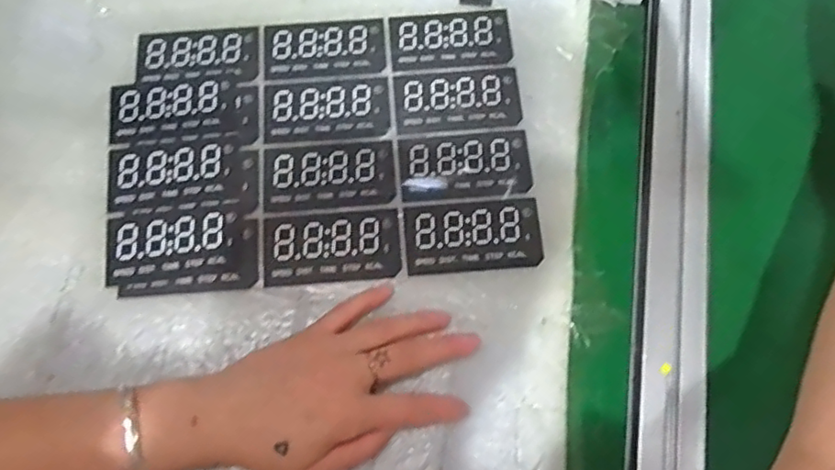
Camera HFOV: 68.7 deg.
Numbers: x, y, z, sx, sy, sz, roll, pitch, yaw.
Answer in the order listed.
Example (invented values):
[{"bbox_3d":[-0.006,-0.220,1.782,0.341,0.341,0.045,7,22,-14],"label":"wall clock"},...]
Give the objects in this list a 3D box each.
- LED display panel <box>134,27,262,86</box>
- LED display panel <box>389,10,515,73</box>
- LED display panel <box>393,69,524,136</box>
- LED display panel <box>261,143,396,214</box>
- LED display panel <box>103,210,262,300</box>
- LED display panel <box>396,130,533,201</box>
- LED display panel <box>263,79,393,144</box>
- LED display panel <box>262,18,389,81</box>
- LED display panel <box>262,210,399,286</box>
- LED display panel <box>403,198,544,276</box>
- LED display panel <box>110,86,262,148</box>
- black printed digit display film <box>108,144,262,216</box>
[{"bbox_3d":[-0.164,-0.133,0.459,0.089,0.005,0.048,-5,73,-2],"label":"LED display panel"},{"bbox_3d":[0.025,-0.148,0.464,0.091,0.004,0.047,-5,73,-2],"label":"LED display panel"},{"bbox_3d":[0.029,-0.098,0.445,0.090,0.004,0.049,-3,73,-1],"label":"LED display panel"},{"bbox_3d":[-0.062,-0.041,0.427,0.091,0.004,0.049,-2,73,-1],"label":"LED display panel"},{"bbox_3d":[-0.157,0.012,0.408,0.099,0.004,0.056,-3,73,-1],"label":"LED display panel"},{"bbox_3d":[0.033,-0.050,0.429,0.092,0.004,0.047,-4,73,-2],"label":"LED display panel"},{"bbox_3d":[-0.066,-0.091,0.445,0.091,0.004,0.047,-3,73,-1],"label":"LED display panel"},{"bbox_3d":[-0.070,-0.140,0.461,0.091,0.004,0.046,-4,73,-2],"label":"LED display panel"},{"bbox_3d":[-0.058,0.009,0.410,0.092,0.004,0.046,-2,73,-1],"label":"LED display panel"},{"bbox_3d":[0.038,0.000,0.413,0.090,0.004,0.048,-4,73,-2],"label":"LED display panel"},{"bbox_3d":[-0.167,-0.086,0.442,0.107,0.005,0.048,-1,73,-1],"label":"LED display panel"},{"bbox_3d":[-0.162,-0.039,0.425,0.104,0.004,0.051,0,73,0],"label":"black printed digit display film"}]

